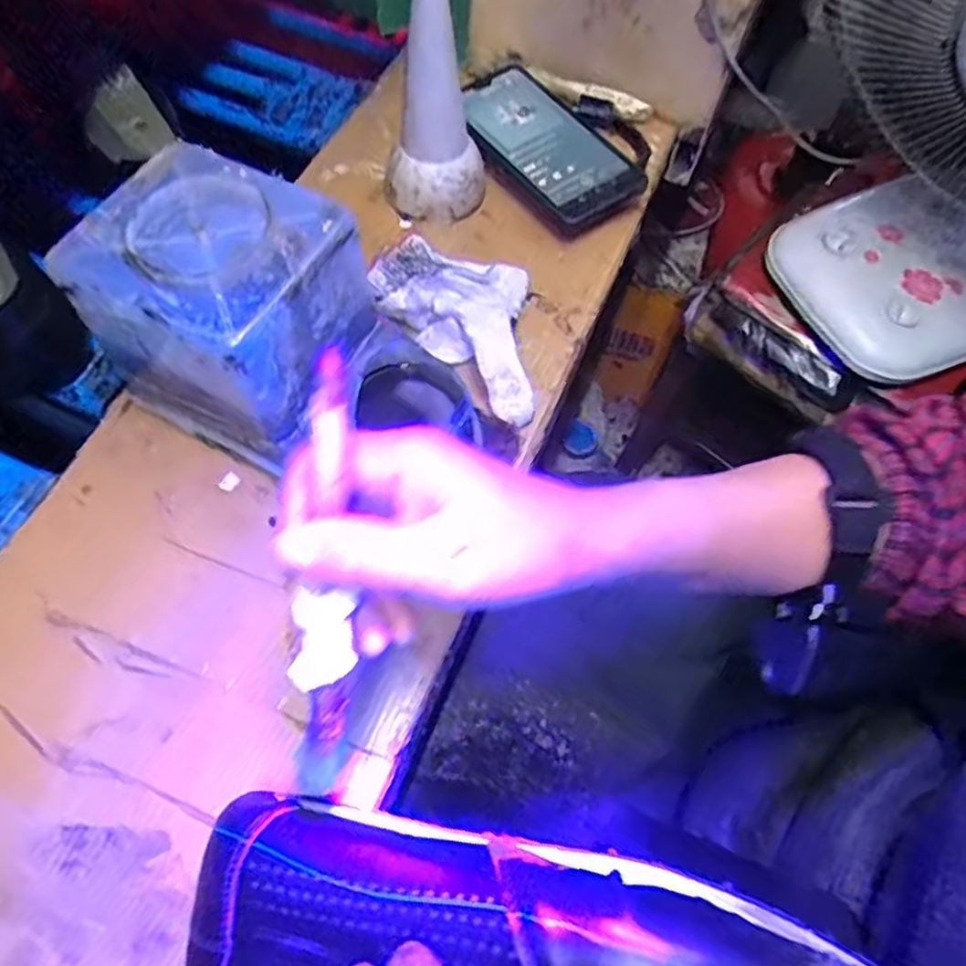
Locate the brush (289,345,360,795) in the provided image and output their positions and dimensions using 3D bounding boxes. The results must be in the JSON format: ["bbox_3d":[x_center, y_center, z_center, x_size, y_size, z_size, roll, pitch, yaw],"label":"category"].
[{"bbox_3d":[-0.053,0.032,0.232,0.019,0.009,0.148,3,98,-1],"label":"brush"}]

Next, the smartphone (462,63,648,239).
[{"bbox_3d":[0.043,-0.243,0.497,0.080,0.016,0.151,-30,70,-9],"label":"smartphone"}]

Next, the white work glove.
[{"bbox_3d":[-0.003,-0.107,0.432,0.138,0.030,0.083,41,69,16],"label":"white work glove"}]

